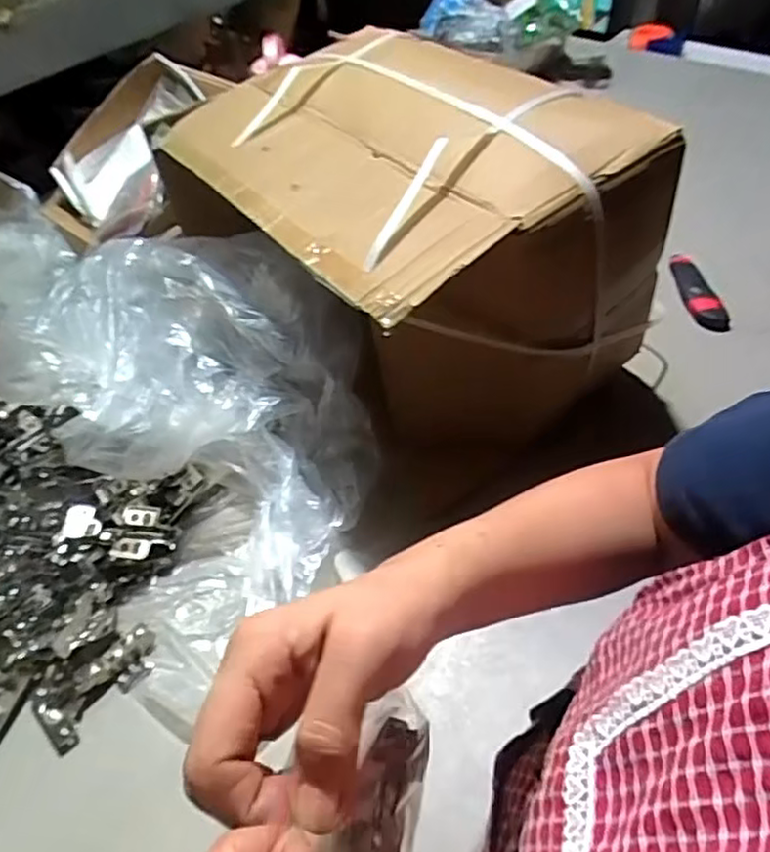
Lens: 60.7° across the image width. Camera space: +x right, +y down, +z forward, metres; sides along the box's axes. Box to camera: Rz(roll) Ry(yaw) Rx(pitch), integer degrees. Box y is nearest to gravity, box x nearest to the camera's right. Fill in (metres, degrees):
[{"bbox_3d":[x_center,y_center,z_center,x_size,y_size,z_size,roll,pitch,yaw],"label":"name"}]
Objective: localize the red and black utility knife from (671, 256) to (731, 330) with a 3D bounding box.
[{"bbox_3d":[0.392,-0.170,0.832,0.041,0.020,0.124,-13,62,-5],"label":"red and black utility knife"}]

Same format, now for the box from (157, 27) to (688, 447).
[{"bbox_3d":[0.028,-0.216,0.722,0.359,0.267,0.462,-32,53,-19],"label":"box"}]

